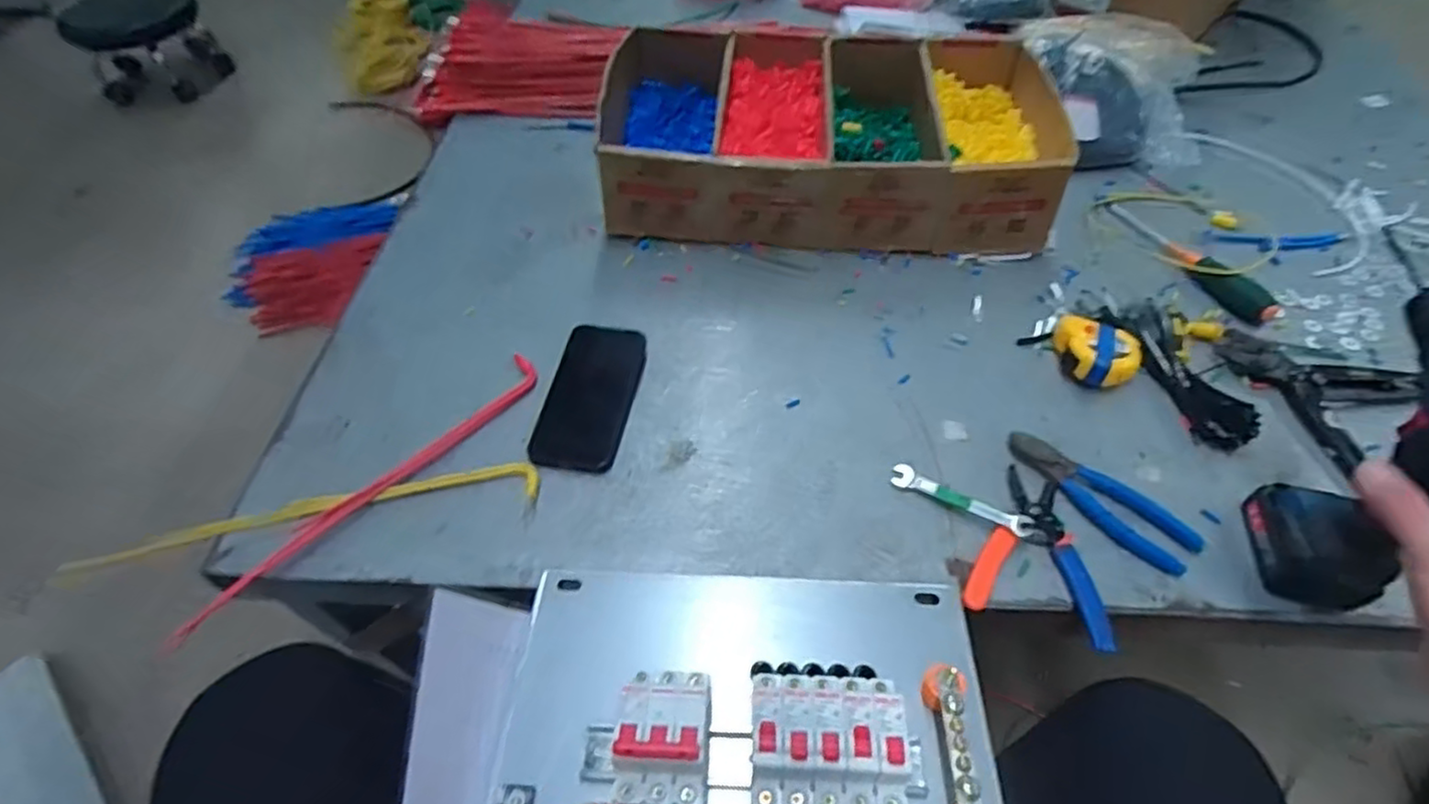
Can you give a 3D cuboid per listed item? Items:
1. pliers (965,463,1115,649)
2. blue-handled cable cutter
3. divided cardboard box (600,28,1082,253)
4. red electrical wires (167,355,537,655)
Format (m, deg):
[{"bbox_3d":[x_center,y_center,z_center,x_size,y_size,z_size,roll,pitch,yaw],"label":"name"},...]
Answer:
[{"bbox_3d":[0.264,0.116,0.546,0.103,0.017,0.139,14,51,13],"label":"pliers"},{"bbox_3d":[0.329,0.078,0.579,0.047,0.018,0.161,-33,56,-24],"label":"blue-handled cable cutter"},{"bbox_3d":[0.133,-0.348,0.872,0.528,0.122,0.343,4,49,5],"label":"divided cardboard box"},{"bbox_3d":[-0.289,0.068,0.580,0.038,0.010,0.355,29,55,23],"label":"red electrical wires"}]

